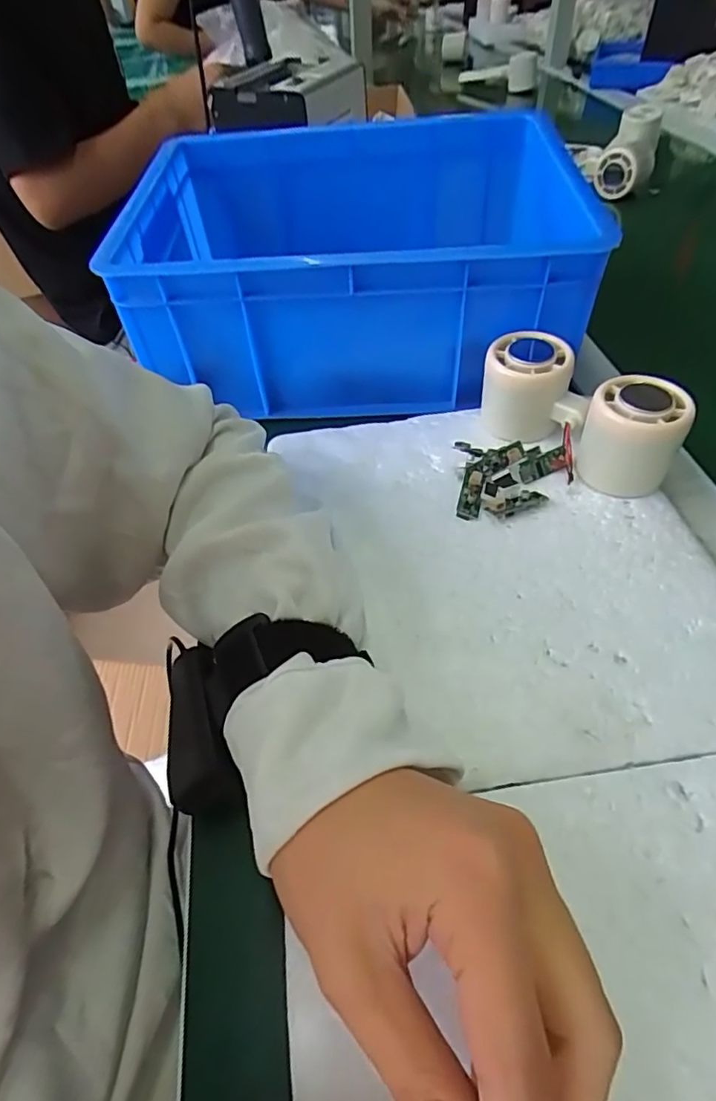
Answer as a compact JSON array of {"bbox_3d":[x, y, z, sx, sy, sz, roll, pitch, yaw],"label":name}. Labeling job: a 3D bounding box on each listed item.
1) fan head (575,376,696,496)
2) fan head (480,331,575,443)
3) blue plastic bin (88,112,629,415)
[{"bbox_3d":[0.166,-0.067,0.350,0.056,0.059,0.054,27,56,24],"label":"fan head"},{"bbox_3d":[0.115,-0.112,0.396,0.054,0.059,0.047,12,51,13],"label":"fan head"},{"bbox_3d":[0.000,-0.248,0.481,0.335,0.123,0.274,1,49,4],"label":"blue plastic bin"}]

